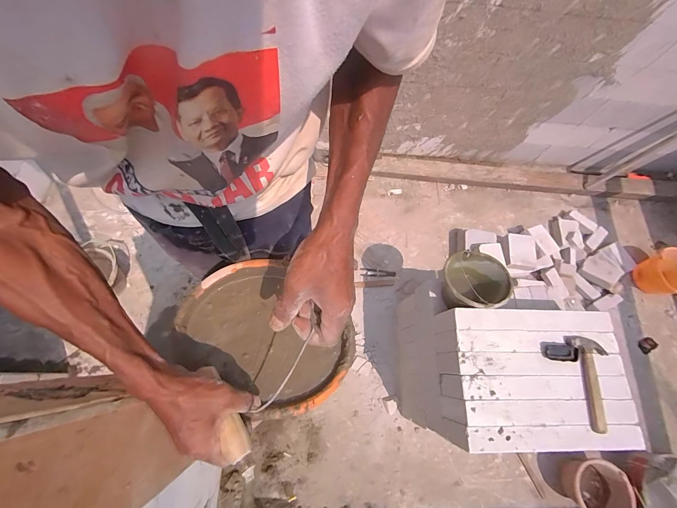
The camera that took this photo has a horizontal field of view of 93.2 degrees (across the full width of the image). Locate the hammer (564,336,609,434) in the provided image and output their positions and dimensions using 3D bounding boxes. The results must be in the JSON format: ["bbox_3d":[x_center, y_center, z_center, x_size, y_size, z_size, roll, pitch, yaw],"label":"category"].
[{"bbox_3d":[0.850,0.419,1.050,0.119,0.031,0.295,-2,72,-6],"label":"hammer"}]

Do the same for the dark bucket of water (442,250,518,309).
[{"bbox_3d":[0.527,0.111,1.263,0.239,0.206,0.223,2,72,-5],"label":"dark bucket of water"}]

